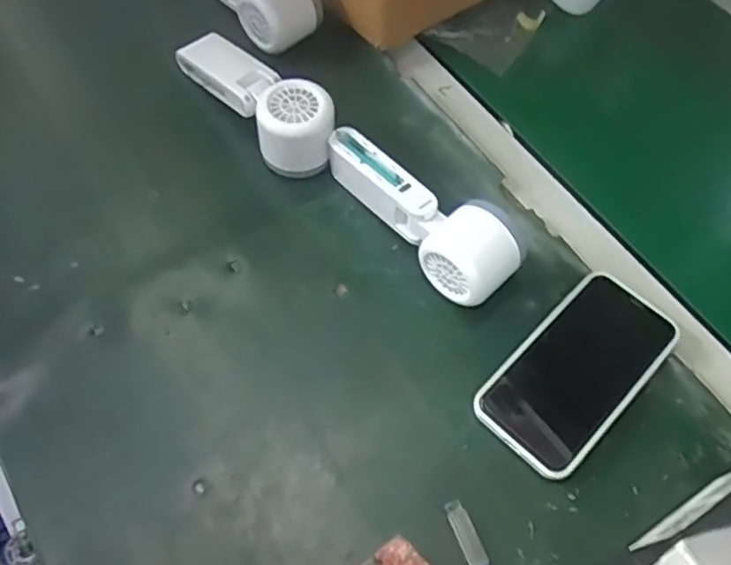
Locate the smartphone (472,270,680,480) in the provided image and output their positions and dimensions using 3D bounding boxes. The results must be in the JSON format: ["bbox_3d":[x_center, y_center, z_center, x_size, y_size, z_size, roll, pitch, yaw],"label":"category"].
[{"bbox_3d":[0.143,0.057,0.444,0.074,0.005,0.141,41,72,19],"label":"smartphone"}]

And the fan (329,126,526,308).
[{"bbox_3d":[0.033,-0.052,0.476,0.165,0.053,0.056,41,64,18],"label":"fan"}]

